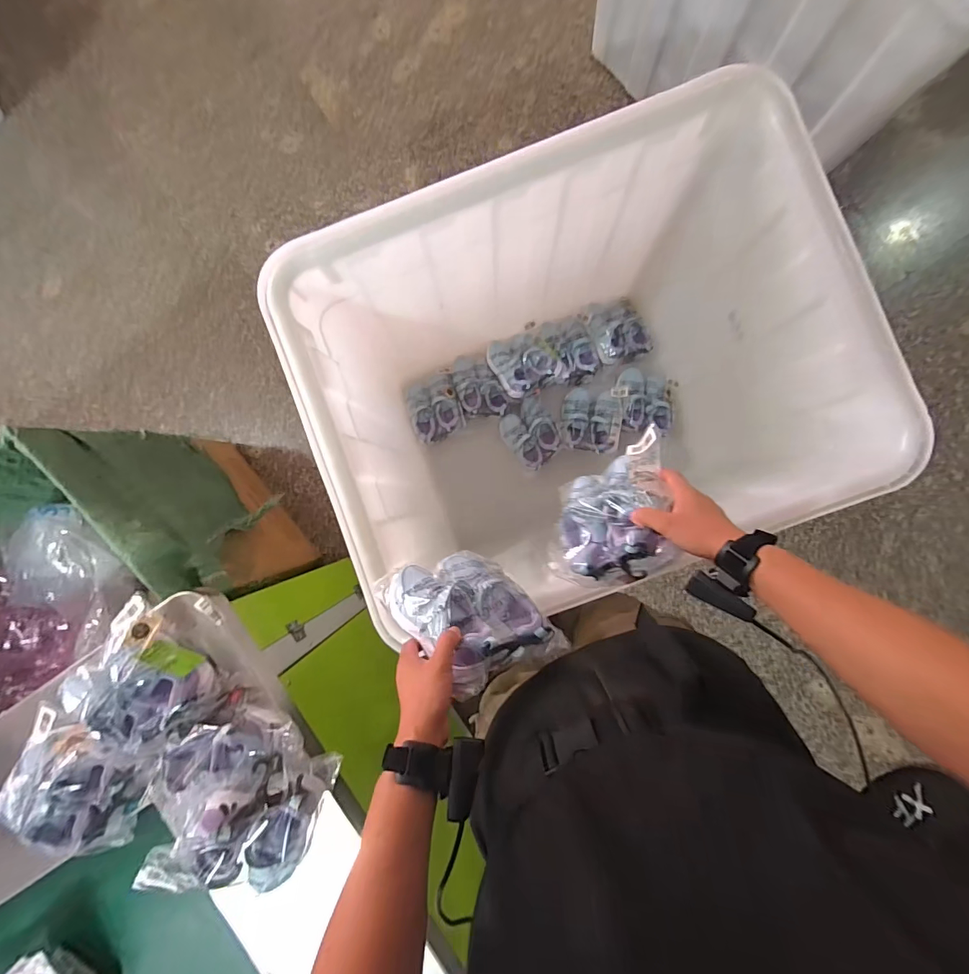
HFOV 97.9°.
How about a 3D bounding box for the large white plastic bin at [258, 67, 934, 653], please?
[{"bbox_3d":[0.166,-0.192,0.983,0.921,0.632,0.701,-21,88,2],"label":"large white plastic bin"}]

